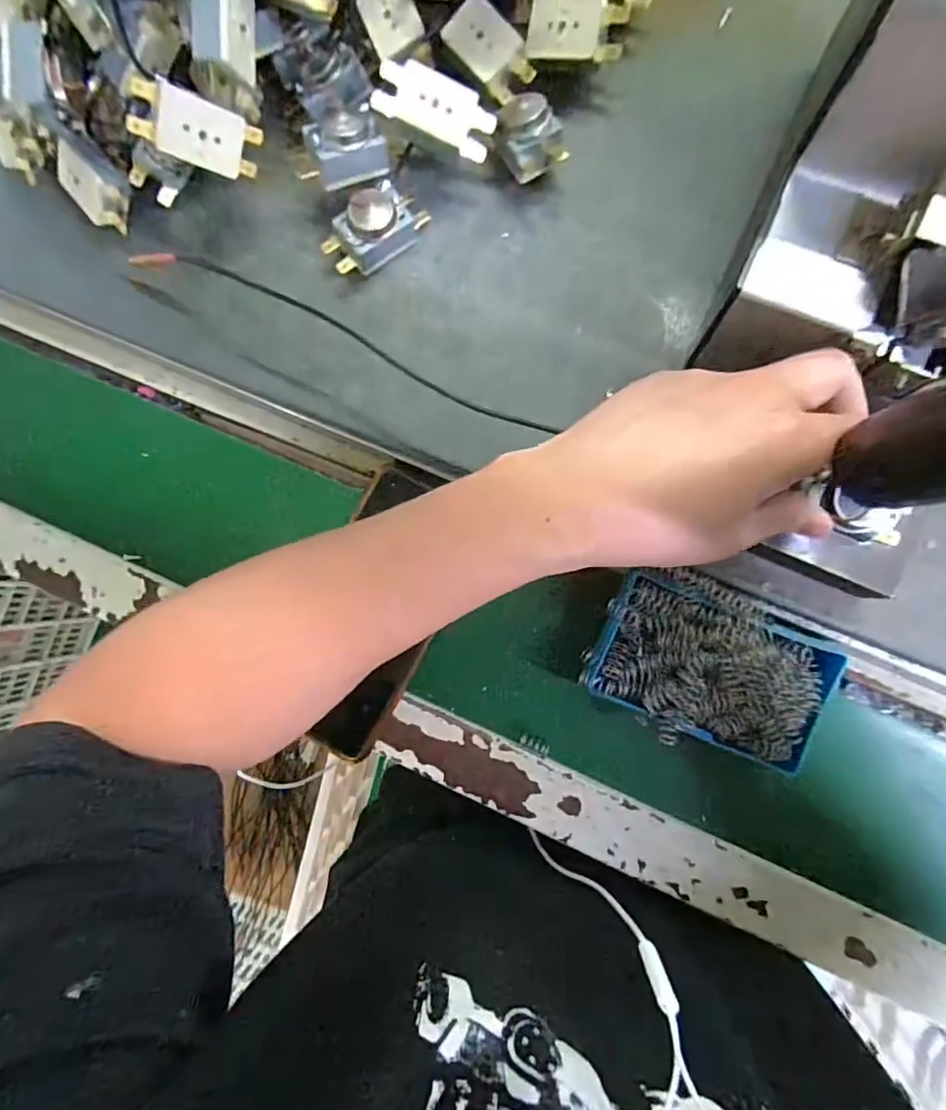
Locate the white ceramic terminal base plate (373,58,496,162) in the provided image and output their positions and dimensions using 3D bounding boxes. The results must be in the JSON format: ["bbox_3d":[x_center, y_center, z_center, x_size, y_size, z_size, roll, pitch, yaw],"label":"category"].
[{"bbox_3d":[-0.019,-0.226,0.285,0.061,0.013,0.025,19,91,-13],"label":"white ceramic terminal base plate"}]

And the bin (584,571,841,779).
[{"bbox_3d":[0.126,0.059,0.302,0.113,0.038,0.079,26,91,7],"label":"bin"}]

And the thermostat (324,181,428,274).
[{"bbox_3d":[-0.054,-0.177,0.309,0.055,0.029,0.028,-37,84,5],"label":"thermostat"}]

